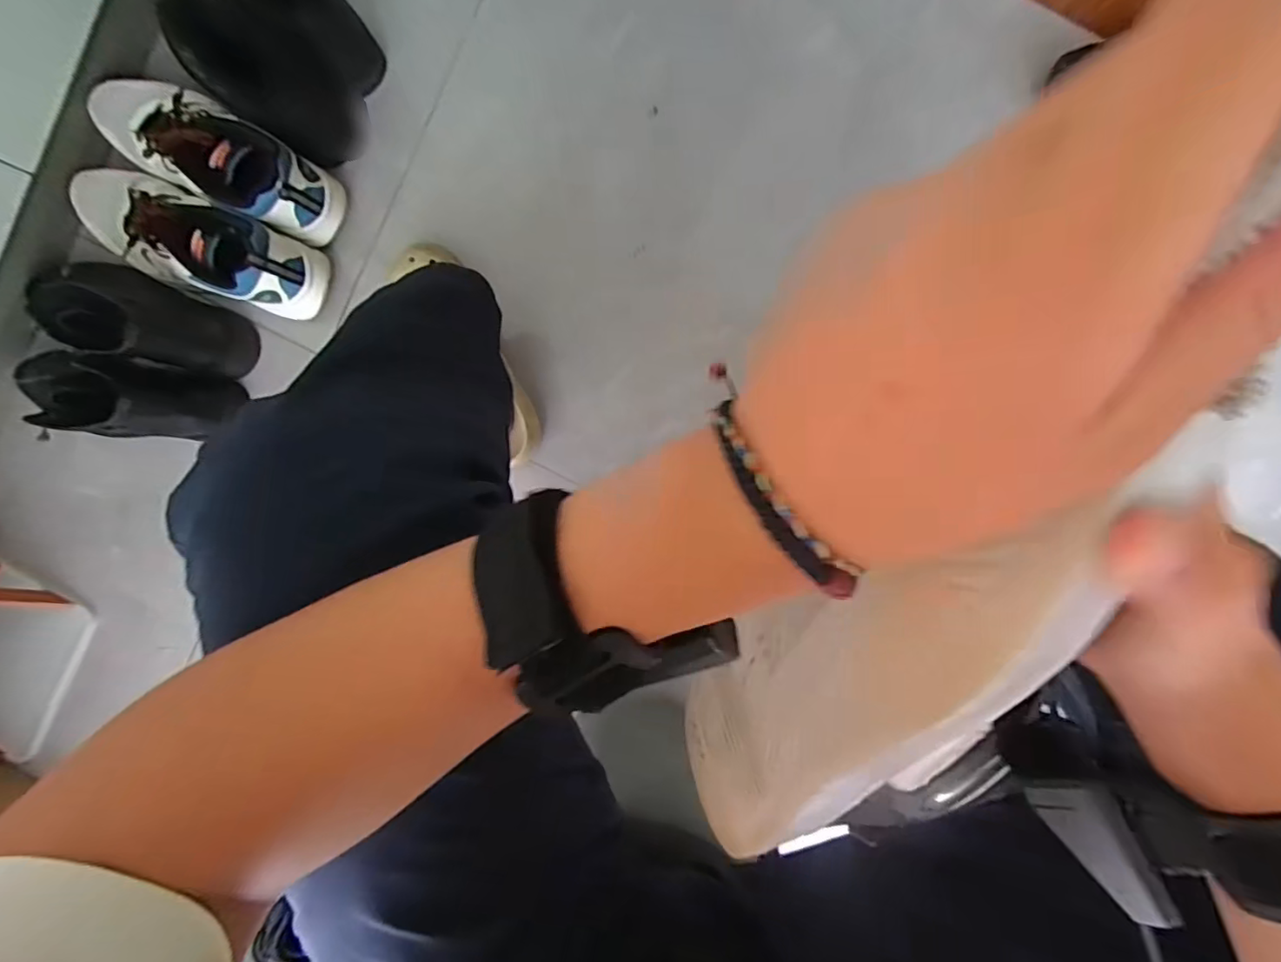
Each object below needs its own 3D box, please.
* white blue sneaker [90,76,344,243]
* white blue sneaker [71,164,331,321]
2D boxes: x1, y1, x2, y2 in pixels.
[{"bbox_3d":[-0.489,-0.374,0.619,0.275,0.085,0.095,28,95,-1],"label":"white blue sneaker"},{"bbox_3d":[-0.516,-0.274,0.633,0.267,0.097,0.101,22,95,-1],"label":"white blue sneaker"}]

